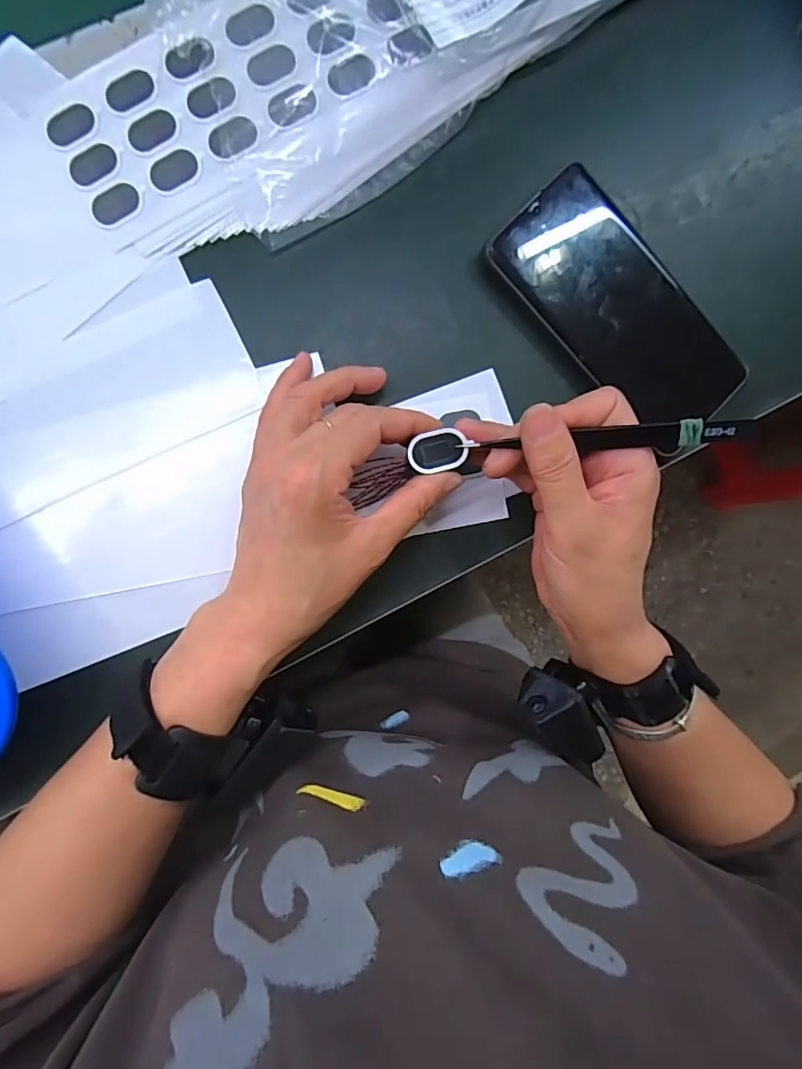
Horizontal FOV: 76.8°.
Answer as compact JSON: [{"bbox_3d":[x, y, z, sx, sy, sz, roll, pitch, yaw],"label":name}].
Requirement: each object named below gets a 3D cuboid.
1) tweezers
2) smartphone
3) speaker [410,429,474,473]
[{"bbox_3d":[0.093,-0.045,0.237,0.130,0.007,0.011,-2,92,11],"label":"tweezers"},{"bbox_3d":[0.127,-0.126,0.289,0.158,0.015,0.075,45,88,-8],"label":"smartphone"},{"bbox_3d":[0.019,-0.041,0.249,0.030,0.009,0.019,-9,92,-6],"label":"speaker"}]

